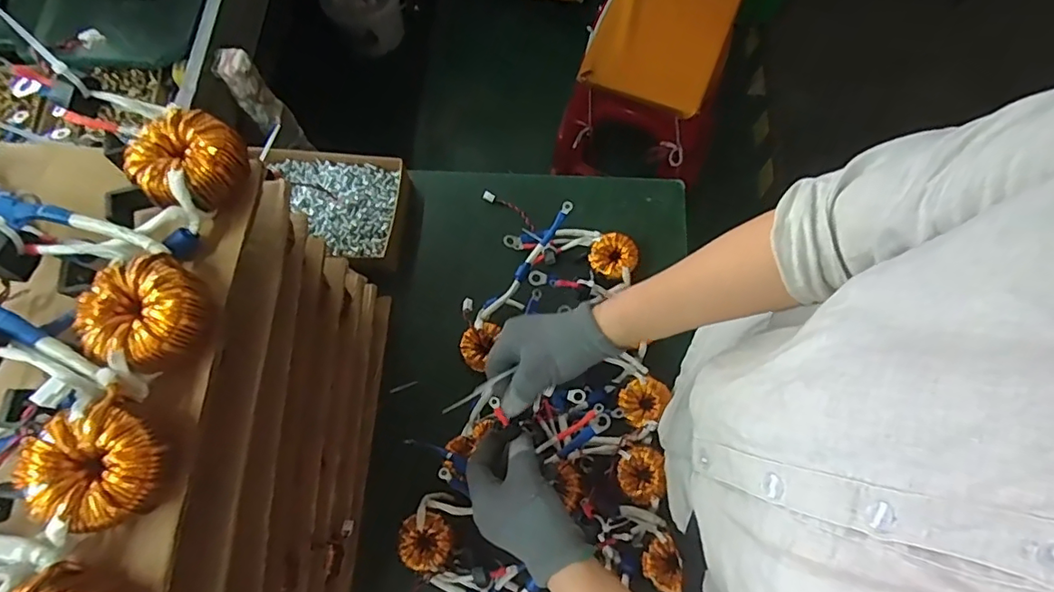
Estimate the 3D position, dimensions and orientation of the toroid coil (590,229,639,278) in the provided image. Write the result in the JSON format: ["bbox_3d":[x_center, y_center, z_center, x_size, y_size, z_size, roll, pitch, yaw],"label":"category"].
[{"bbox_3d":[0.107,-0.049,0.661,0.056,0.022,0.052,0,72,1],"label":"toroid coil"}]

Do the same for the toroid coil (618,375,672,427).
[{"bbox_3d":[0.129,0.117,0.606,0.050,0.019,0.053,0,72,1],"label":"toroid coil"}]

